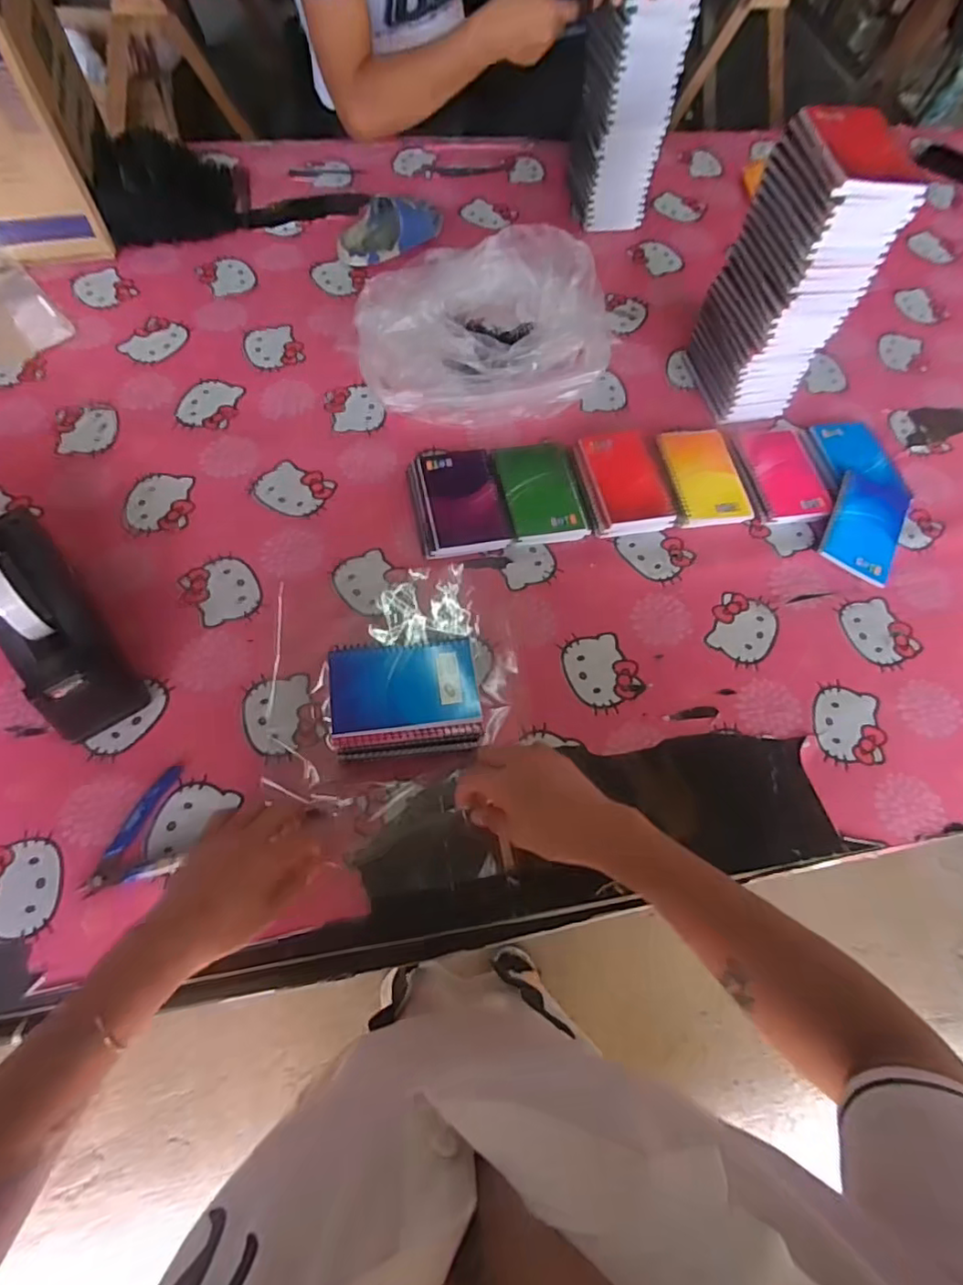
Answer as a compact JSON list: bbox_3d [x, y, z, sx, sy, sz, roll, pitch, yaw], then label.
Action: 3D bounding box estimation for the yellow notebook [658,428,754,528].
[{"bbox_3d":[0.265,-0.197,0.716,0.083,0.015,0.128,-4,63,-6],"label":"yellow notebook"}]

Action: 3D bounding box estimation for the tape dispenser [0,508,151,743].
[{"bbox_3d":[-0.395,-0.021,0.549,0.075,0.118,0.214,-33,70,-18],"label":"tape dispenser"}]

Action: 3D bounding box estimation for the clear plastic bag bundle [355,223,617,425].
[{"bbox_3d":[-0.010,-0.395,0.758,0.288,0.098,0.248,-15,65,-11],"label":"clear plastic bag bundle"}]

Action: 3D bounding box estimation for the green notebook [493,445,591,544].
[{"bbox_3d":[0.069,-0.172,0.700,0.087,0.020,0.124,-11,64,-9],"label":"green notebook"}]

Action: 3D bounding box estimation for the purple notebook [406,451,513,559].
[{"bbox_3d":[-0.026,-0.158,0.684,0.097,0.021,0.127,-10,64,-9],"label":"purple notebook"}]

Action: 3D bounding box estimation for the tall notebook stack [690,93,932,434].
[{"bbox_3d":[0.351,-0.410,0.708,0.101,0.287,0.137,-11,64,-9],"label":"tall notebook stack"}]

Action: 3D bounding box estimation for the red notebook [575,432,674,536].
[{"bbox_3d":[0.165,-0.187,0.713,0.091,0.029,0.128,-9,64,-8],"label":"red notebook"}]

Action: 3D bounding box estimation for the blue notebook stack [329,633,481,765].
[{"bbox_3d":[-0.069,0.055,0.563,0.129,0.061,0.091,-4,63,-6],"label":"blue notebook stack"}]

